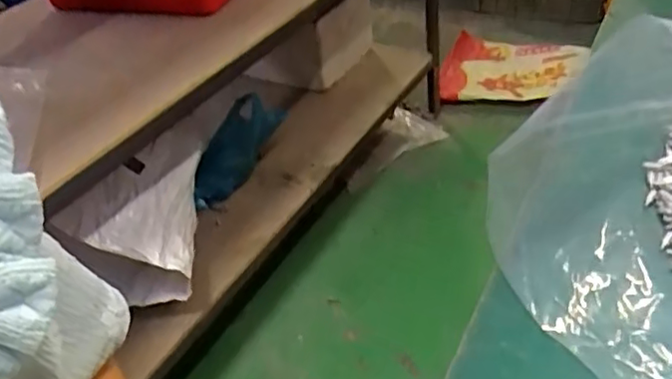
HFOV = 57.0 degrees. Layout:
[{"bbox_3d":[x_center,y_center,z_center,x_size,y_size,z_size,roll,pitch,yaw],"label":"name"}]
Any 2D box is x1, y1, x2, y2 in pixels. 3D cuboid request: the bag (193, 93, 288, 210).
[{"bbox_3d":[-0.219,-0.076,1.319,0.133,0.263,0.067,24,16,-43],"label":"bag"}]

